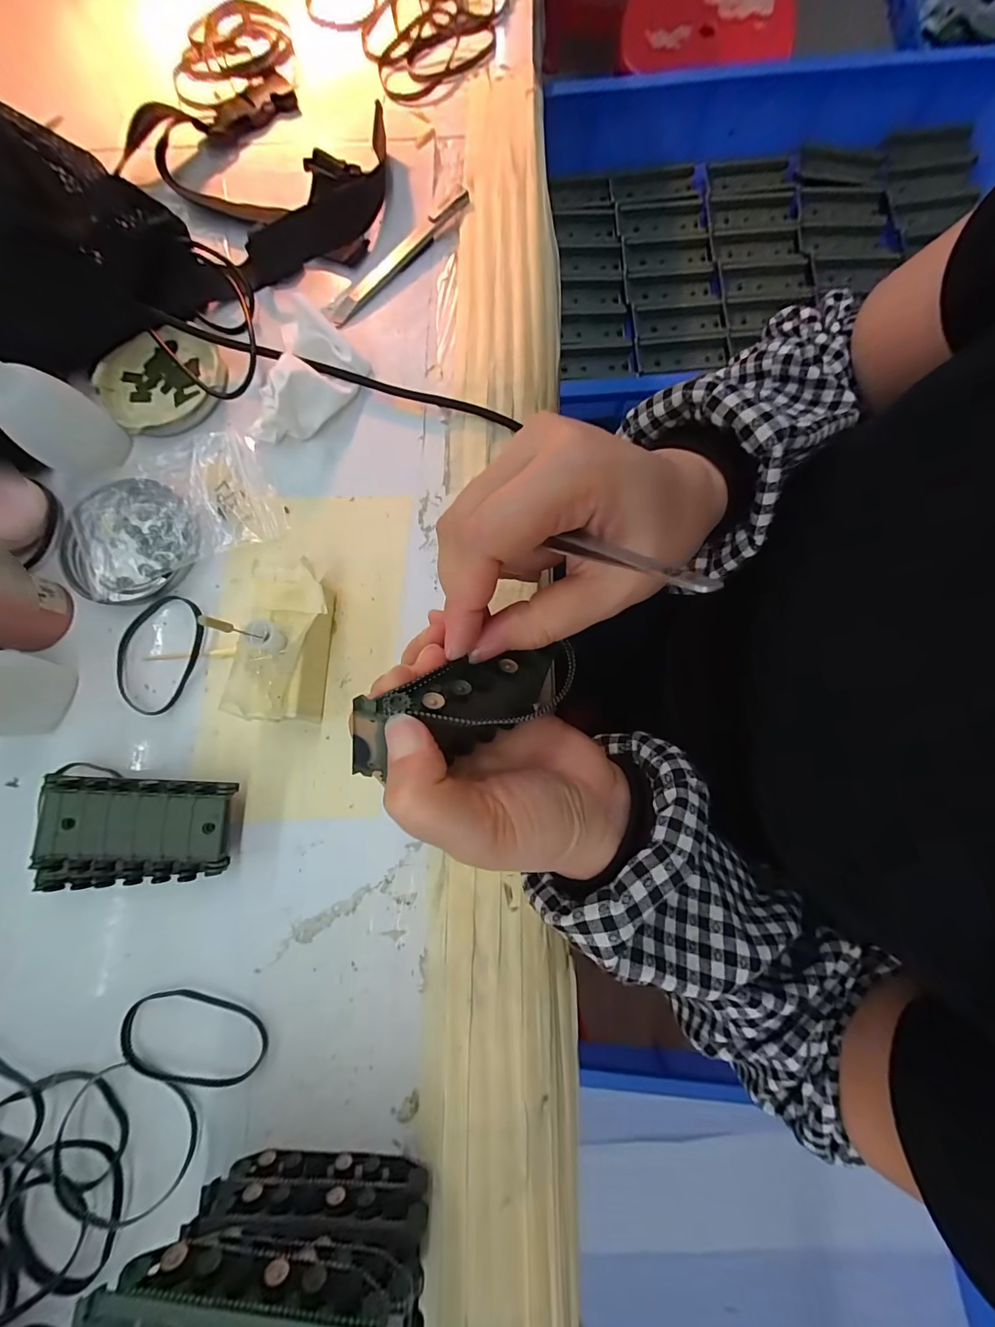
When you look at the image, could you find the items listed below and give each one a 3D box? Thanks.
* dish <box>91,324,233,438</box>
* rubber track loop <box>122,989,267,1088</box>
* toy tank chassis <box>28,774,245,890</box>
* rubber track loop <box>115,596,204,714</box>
[{"bbox_3d":[-0.217,-0.182,0.290,0.079,0.016,0.075,-17,80,-2],"label":"dish"},{"bbox_3d":[-0.154,0.188,0.223,0.073,0.004,0.040,4,80,1],"label":"rubber track loop"},{"bbox_3d":[-0.182,0.086,0.230,0.086,0.032,0.054,1,80,1],"label":"toy tank chassis"},{"bbox_3d":[-0.200,-0.007,0.261,0.048,0.004,0.070,20,81,4],"label":"rubber track loop"}]

